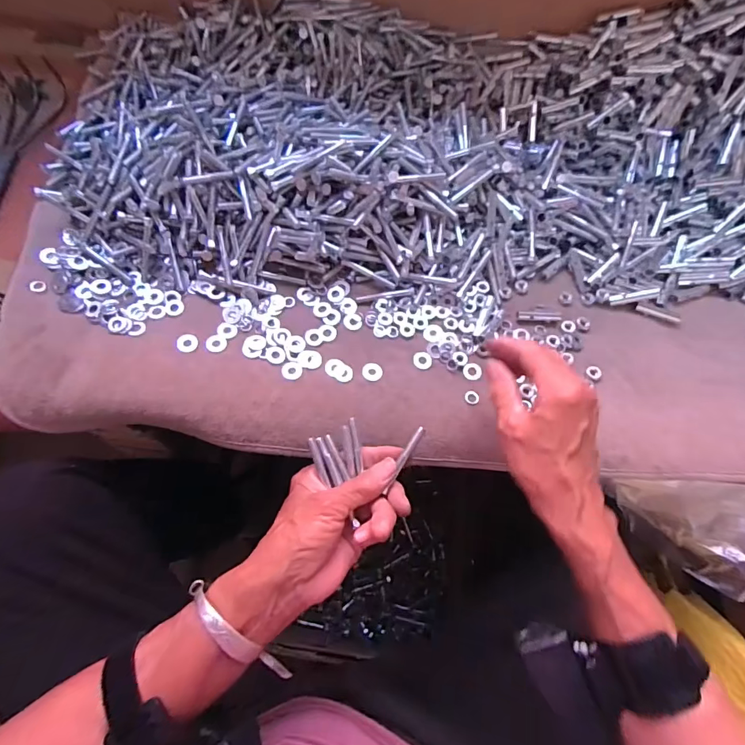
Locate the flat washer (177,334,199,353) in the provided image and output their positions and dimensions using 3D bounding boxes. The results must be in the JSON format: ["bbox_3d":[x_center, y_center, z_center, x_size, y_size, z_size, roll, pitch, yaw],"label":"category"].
[{"bbox_3d":[-0.168,-0.027,0.394,0.017,0.004,0.019,-3,70,-4],"label":"flat washer"}]

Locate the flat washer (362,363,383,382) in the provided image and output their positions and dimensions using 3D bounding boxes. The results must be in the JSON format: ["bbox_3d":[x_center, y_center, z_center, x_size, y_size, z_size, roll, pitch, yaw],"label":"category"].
[{"bbox_3d":[0.000,-0.001,0.393,0.018,0.004,0.017,9,70,0],"label":"flat washer"}]

